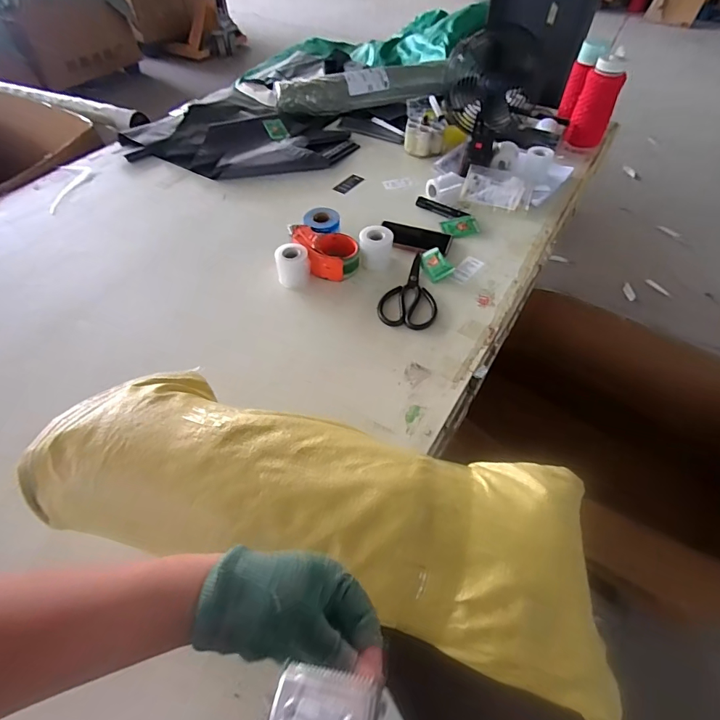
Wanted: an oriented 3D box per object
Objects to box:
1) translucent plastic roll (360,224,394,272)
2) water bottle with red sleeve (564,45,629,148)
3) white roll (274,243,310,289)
[{"bbox_3d":[0.034,-0.229,0.858,0.068,0.064,0.064,1,53,0],"label":"translucent plastic roll"},{"bbox_3d":[0.657,-0.717,1.156,0.100,0.198,0.096,13,54,9],"label":"water bottle with red sleeve"},{"bbox_3d":[-0.132,-0.187,0.825,0.063,0.062,0.062,-9,53,-7],"label":"white roll"}]

